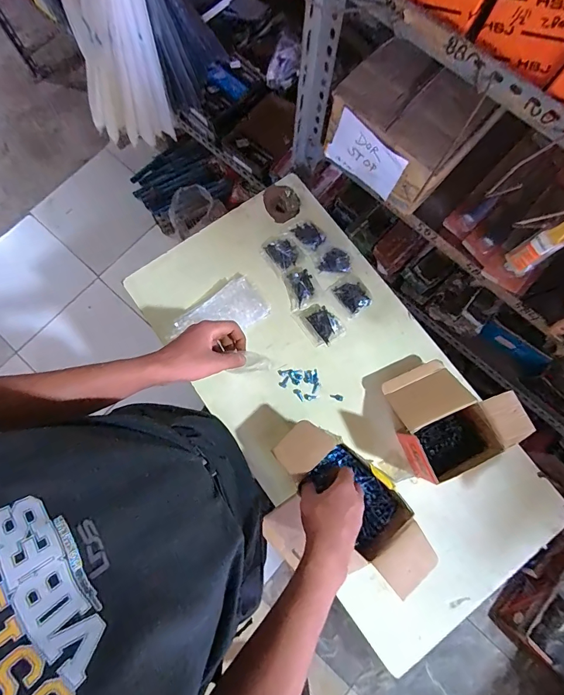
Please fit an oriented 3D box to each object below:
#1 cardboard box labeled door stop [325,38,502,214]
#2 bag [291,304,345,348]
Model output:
[{"bbox_3d":[0.199,-0.359,0.634,0.207,0.124,0.153,42,81,7],"label":"cardboard box labeled door stop"},{"bbox_3d":[0.067,-0.044,0.683,0.061,0.025,0.082,-35,81,-8],"label":"bag"}]

